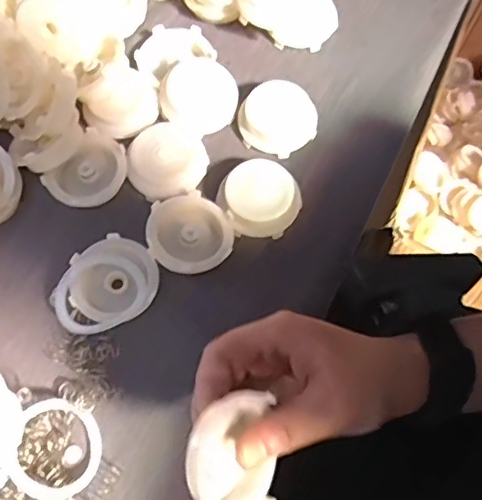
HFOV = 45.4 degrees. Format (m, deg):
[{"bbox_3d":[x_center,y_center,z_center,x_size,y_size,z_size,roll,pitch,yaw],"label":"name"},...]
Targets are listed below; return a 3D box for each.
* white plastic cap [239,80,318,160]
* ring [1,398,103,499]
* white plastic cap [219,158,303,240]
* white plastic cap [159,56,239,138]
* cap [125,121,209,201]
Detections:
[{"bbox_3d":[0.027,-0.092,0.400,0.052,0.024,0.046,7,71,3],"label":"white plastic cap"},{"bbox_3d":[-0.104,0.112,0.324,0.052,0.007,0.052,11,59,-20],"label":"ring"},{"bbox_3d":[0.014,-0.034,0.378,0.050,0.019,0.048,0,71,0],"label":"white plastic cap"},{"bbox_3d":[-0.030,-0.109,0.410,0.053,0.021,0.050,0,71,0],"label":"white plastic cap"},{"bbox_3d":[-0.050,-0.060,0.389,0.047,0.016,0.053,43,76,14],"label":"cap"}]

